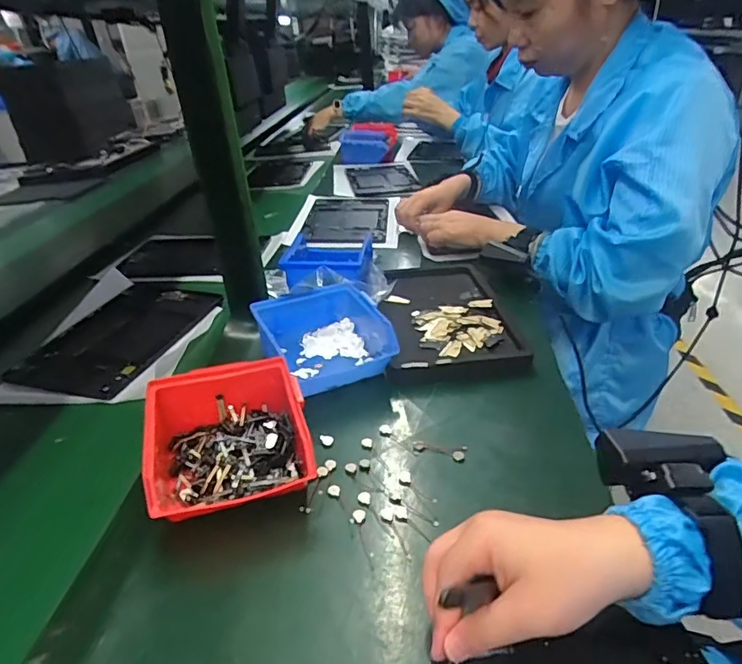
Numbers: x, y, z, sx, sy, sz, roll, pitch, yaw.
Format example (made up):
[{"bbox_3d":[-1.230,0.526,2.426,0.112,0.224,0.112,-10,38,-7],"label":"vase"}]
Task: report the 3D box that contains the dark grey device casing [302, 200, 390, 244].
[{"bbox_3d":[-0.044,-0.213,0.994,0.152,0.017,0.220,-1,32,6],"label":"dark grey device casing"}]

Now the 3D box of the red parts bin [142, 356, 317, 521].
[{"bbox_3d":[-0.118,0.092,0.438,0.128,0.069,0.139,-13,33,-14],"label":"red parts bin"}]

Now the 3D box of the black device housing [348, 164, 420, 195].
[{"bbox_3d":[0.027,-0.363,1.227,0.151,0.011,0.246,-9,28,-3],"label":"black device housing"}]

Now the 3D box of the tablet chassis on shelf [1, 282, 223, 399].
[{"bbox_3d":[-0.312,-0.001,0.670,0.147,0.011,0.246,11,35,11],"label":"tablet chassis on shelf"}]

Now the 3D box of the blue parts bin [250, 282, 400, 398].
[{"bbox_3d":[-0.051,0.007,0.570,0.125,0.057,0.128,-15,33,-15],"label":"blue parts bin"}]

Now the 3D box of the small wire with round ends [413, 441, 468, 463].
[{"bbox_3d":[0.061,0.105,0.469,0.046,0.004,0.019,7,34,18],"label":"small wire with round ends"}]

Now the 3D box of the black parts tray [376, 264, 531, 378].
[{"bbox_3d":[0.090,-0.023,0.657,0.147,0.022,0.257,-5,32,0],"label":"black parts tray"}]

